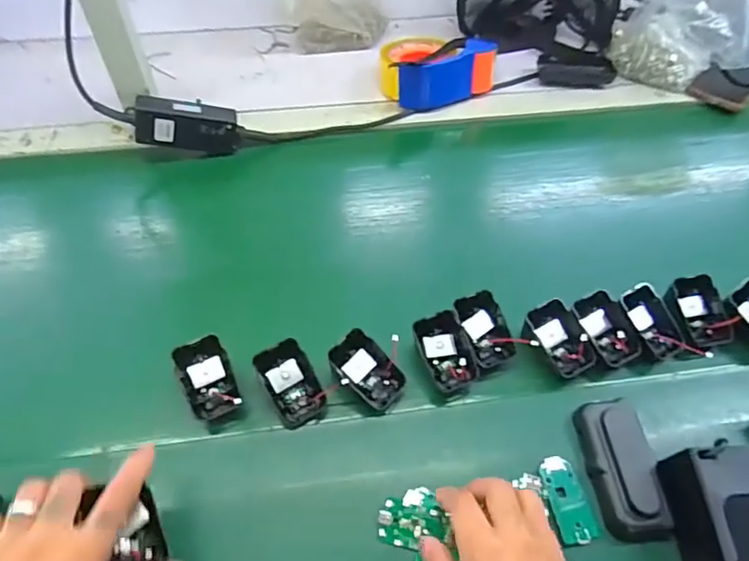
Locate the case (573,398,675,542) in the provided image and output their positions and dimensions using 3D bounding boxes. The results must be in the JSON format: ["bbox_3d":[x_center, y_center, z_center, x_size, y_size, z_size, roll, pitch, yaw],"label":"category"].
[{"bbox_3d":[0.201,0.150,0.432,0.048,0.028,0.105,-2,52,-3],"label":"case"}]

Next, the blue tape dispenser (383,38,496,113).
[{"bbox_3d":[0.082,-0.300,0.748,0.149,0.064,0.103,-13,54,-12],"label":"blue tape dispenser"}]

